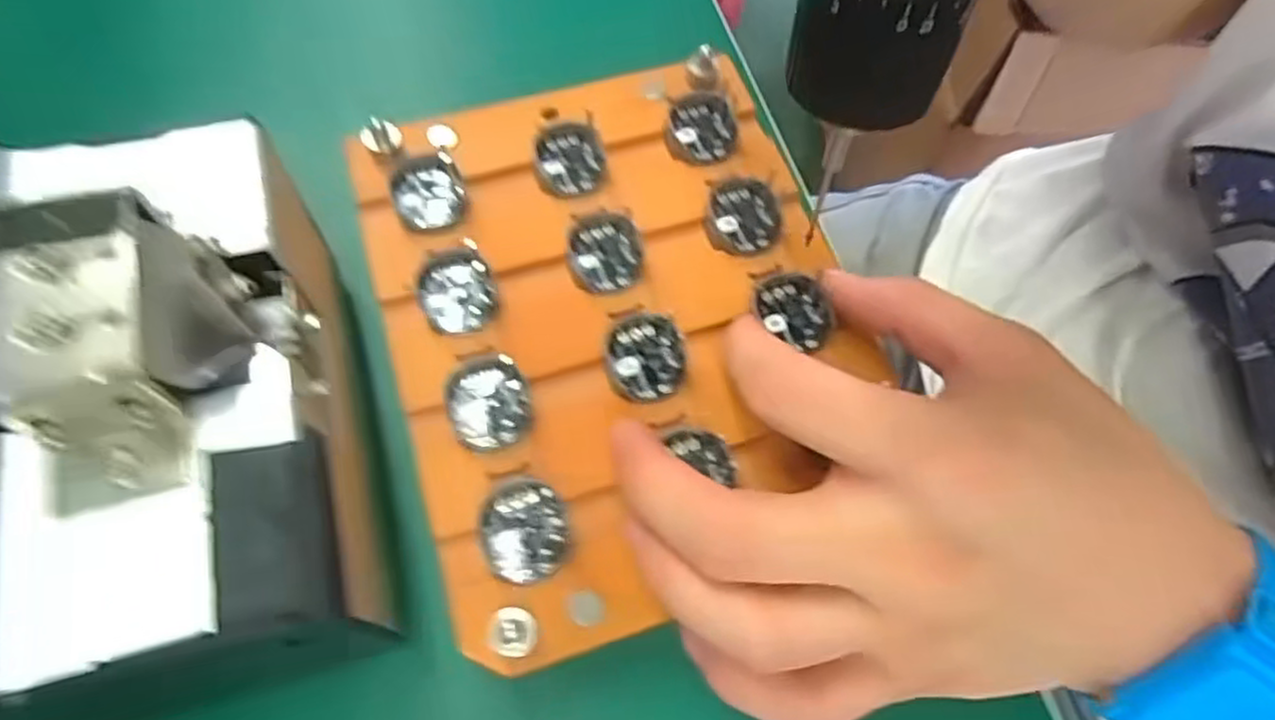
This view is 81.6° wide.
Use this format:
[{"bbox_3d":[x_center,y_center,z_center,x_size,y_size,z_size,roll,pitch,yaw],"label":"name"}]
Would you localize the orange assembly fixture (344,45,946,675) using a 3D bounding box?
[{"bbox_3d":[-0.007,-0.018,0.238,0.144,0.014,0.184,-18,66,-9],"label":"orange assembly fixture"}]

